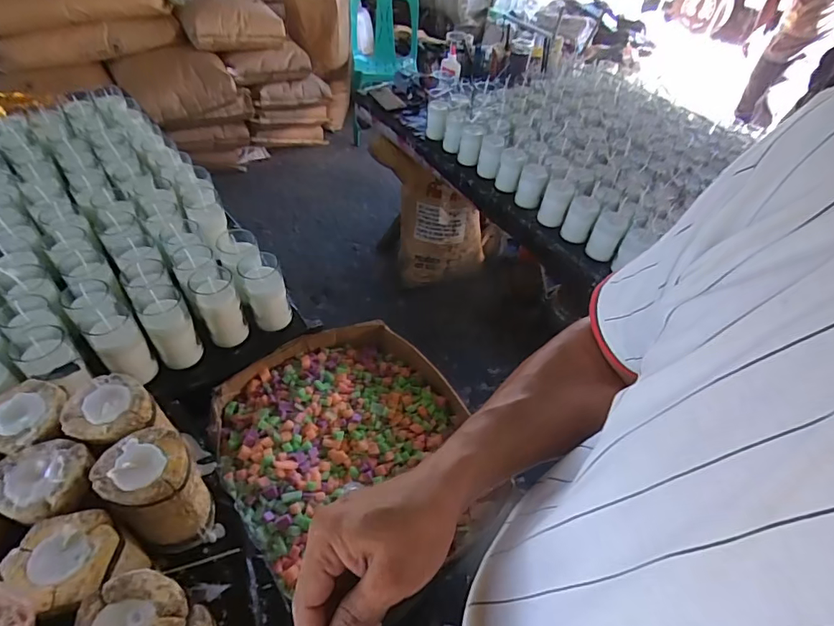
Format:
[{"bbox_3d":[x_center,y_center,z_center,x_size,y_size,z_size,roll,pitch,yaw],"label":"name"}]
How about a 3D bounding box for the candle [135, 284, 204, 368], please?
[{"bbox_3d":[-0.406,0.023,0.771,0.066,0.119,0.076,-20,52,-23],"label":"candle"}]

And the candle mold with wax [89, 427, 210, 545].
[{"bbox_3d":[-0.307,0.209,0.555,0.091,0.121,0.092,3,47,-3],"label":"candle mold with wax"}]

